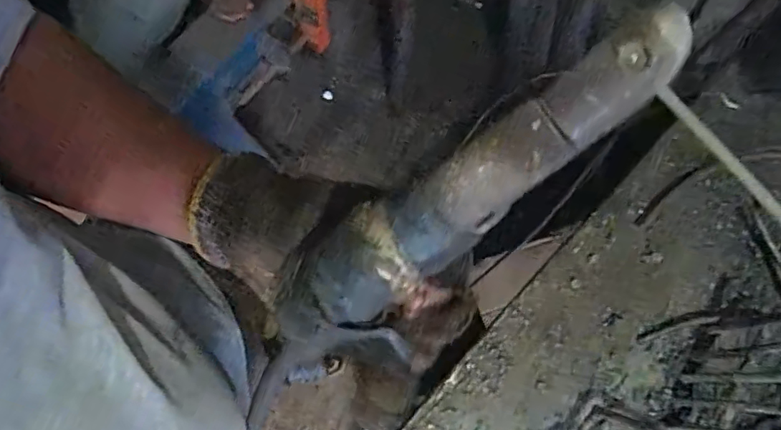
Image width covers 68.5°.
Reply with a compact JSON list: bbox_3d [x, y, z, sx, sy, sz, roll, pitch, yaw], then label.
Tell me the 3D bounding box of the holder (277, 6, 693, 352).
[{"bbox_3d":[0.024,-0.006,0.200,0.170,0.033,0.035,-39,78,11],"label":"holder"}]

